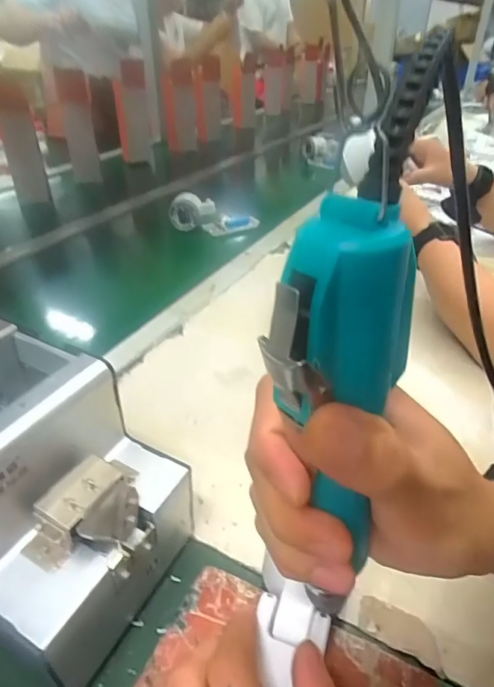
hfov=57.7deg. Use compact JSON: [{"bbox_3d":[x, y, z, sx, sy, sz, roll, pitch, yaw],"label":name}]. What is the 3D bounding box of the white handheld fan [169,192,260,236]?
[{"bbox_3d":[-0.061,-0.231,0.840,0.163,0.063,0.054,9,34,-11],"label":"white handheld fan"}]

